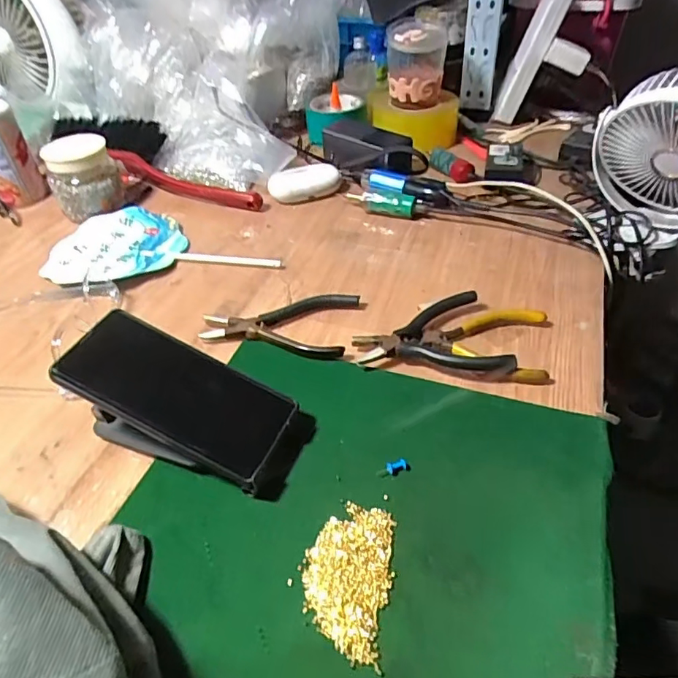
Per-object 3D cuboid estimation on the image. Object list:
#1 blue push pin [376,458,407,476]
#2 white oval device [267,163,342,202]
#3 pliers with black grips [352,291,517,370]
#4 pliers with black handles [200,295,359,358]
[{"bbox_3d":[0.037,0.091,0.363,0.022,0.005,0.007,-16,44,-11],"label":"blue push pin"},{"bbox_3d":[-0.044,-0.201,0.660,0.092,0.029,0.043,-5,43,0],"label":"white oval device"},{"bbox_3d":[0.076,0.004,0.443,0.119,0.022,0.092,-11,43,-7],"label":"pliers with black grips"},{"bbox_3d":[-0.057,-0.017,0.484,0.136,0.015,0.080,5,44,11],"label":"pliers with black handles"}]

